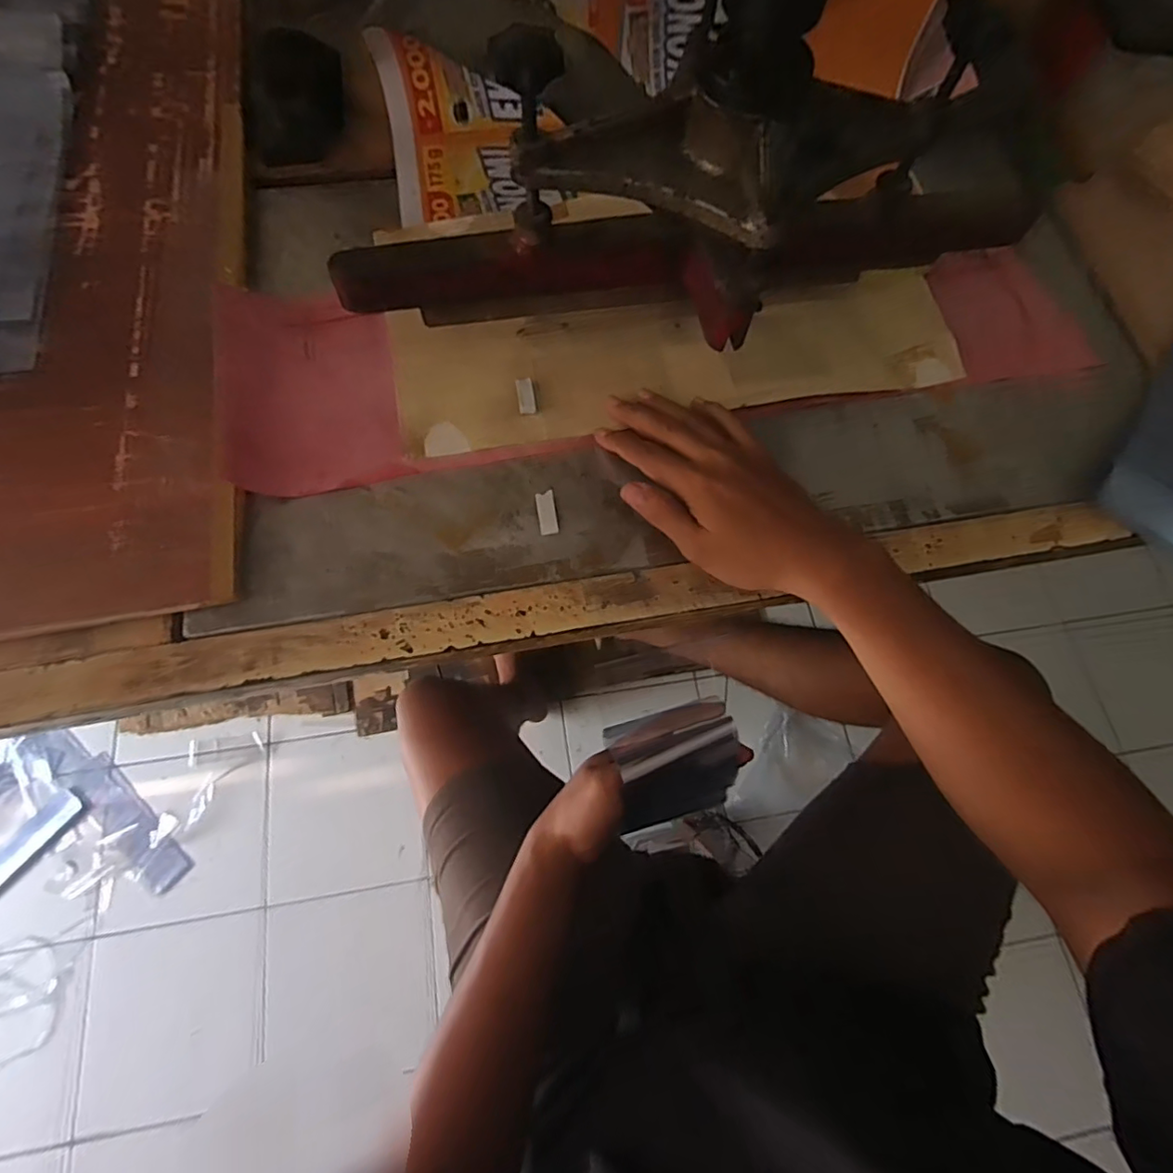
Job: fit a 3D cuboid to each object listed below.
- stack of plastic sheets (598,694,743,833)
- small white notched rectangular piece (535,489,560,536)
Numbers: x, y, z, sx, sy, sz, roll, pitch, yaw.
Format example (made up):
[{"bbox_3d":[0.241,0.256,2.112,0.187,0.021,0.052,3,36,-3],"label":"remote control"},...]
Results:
[{"bbox_3d":[0.073,0.140,0.468,0.102,0.009,0.080,-19,65,4],"label":"stack of plastic sheets"},{"bbox_3d":[-0.027,-0.050,0.399,0.013,0.007,0.029,-9,72,-5],"label":"small white notched rectangular piece"}]

